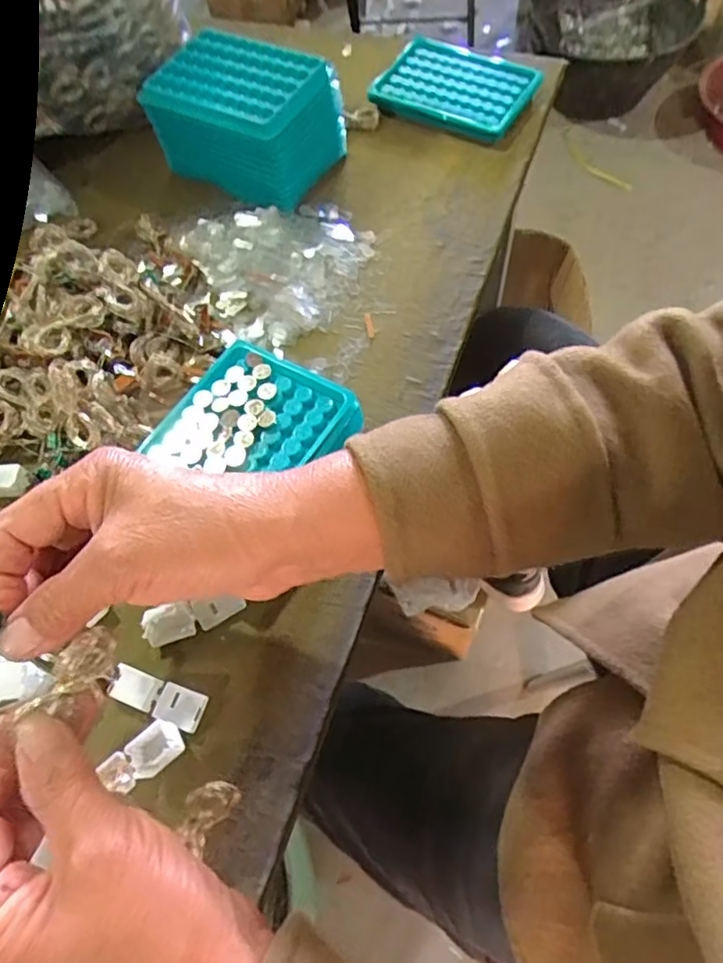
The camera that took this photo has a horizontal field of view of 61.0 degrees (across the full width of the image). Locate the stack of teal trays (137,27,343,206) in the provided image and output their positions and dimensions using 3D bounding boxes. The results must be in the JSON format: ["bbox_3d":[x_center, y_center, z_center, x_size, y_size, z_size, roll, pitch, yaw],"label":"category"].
[{"bbox_3d":[-0.091,-0.296,0.498,0.129,0.081,0.103,25,66,16],"label":"stack of teal trays"}]

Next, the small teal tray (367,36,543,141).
[{"bbox_3d":[0.084,-0.360,0.560,0.134,0.020,0.098,24,66,16],"label":"small teal tray"}]

